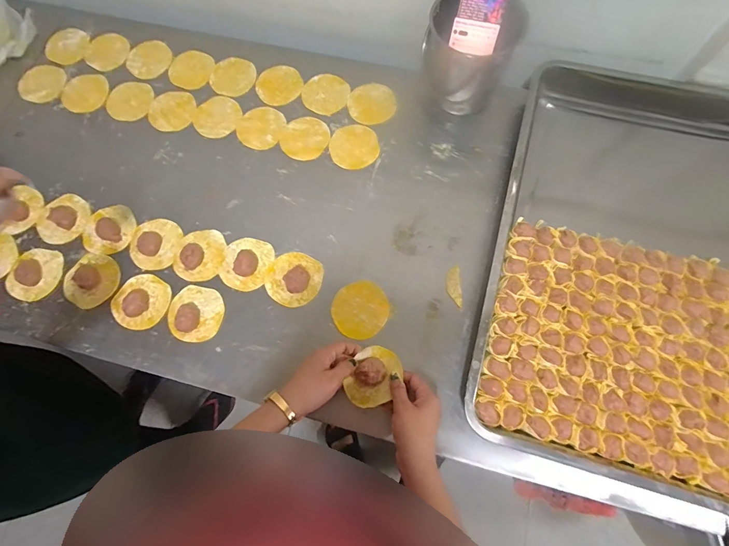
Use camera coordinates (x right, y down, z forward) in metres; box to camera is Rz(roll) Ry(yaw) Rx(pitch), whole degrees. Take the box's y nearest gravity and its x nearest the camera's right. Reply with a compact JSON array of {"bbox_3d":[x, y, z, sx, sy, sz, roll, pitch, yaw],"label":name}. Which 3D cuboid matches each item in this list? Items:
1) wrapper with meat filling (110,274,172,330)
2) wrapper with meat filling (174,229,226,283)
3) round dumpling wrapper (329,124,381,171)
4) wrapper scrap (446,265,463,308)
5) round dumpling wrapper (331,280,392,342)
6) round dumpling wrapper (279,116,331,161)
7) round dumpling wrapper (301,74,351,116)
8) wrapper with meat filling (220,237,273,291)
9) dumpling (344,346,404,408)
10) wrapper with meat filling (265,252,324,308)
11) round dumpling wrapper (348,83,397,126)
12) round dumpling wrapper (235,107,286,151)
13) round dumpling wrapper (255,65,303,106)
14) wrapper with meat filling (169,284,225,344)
[{"bbox_3d":[-0.334,0.041,0.549,0.077,0.019,0.081,0,74,2],"label":"wrapper with meat filling"},{"bbox_3d":[-0.256,-0.031,0.563,0.076,0.029,0.082,0,74,2],"label":"wrapper with meat filling"},{"bbox_3d":[-0.017,-0.212,0.617,0.078,0.006,0.081,0,74,2],"label":"round dumpling wrapper"},{"bbox_3d":[0.132,0.019,0.549,0.021,0.004,0.060,-3,74,1],"label":"wrapper scrap"},{"bbox_3d":[-0.005,0.054,0.546,0.080,0.006,0.080,0,83,-2],"label":"round dumpling wrapper"},{"bbox_3d":[-0.100,-0.228,0.627,0.079,0.004,0.082,0,74,1],"label":"round dumpling wrapper"},{"bbox_3d":[-0.067,-0.316,0.653,0.083,0.006,0.083,0,74,2],"label":"round dumpling wrapper"},{"bbox_3d":[-0.179,-0.016,0.557,0.073,0.023,0.080,0,74,2],"label":"wrapper with meat filling"},{"bbox_3d":[0.011,0.137,0.488,0.061,0.024,0.080,34,78,10],"label":"dumpling"},{"bbox_3d":[-0.105,0.007,0.546,0.078,0.022,0.080,0,74,2],"label":"wrapper with meat filling"},{"bbox_3d":[0.013,-0.290,0.639,0.080,0.004,0.078,-1,78,4],"label":"round dumpling wrapper"},{"bbox_3d":[-0.177,-0.249,0.637,0.081,0.005,0.074,-1,81,5],"label":"round dumpling wrapper"},{"bbox_3d":[-0.152,-0.337,0.663,0.079,0.006,0.085,0,72,-1],"label":"round dumpling wrapper"},{"bbox_3d":[-0.248,0.057,0.540,0.077,0.023,0.080,0,74,2],"label":"wrapper with meat filling"}]

